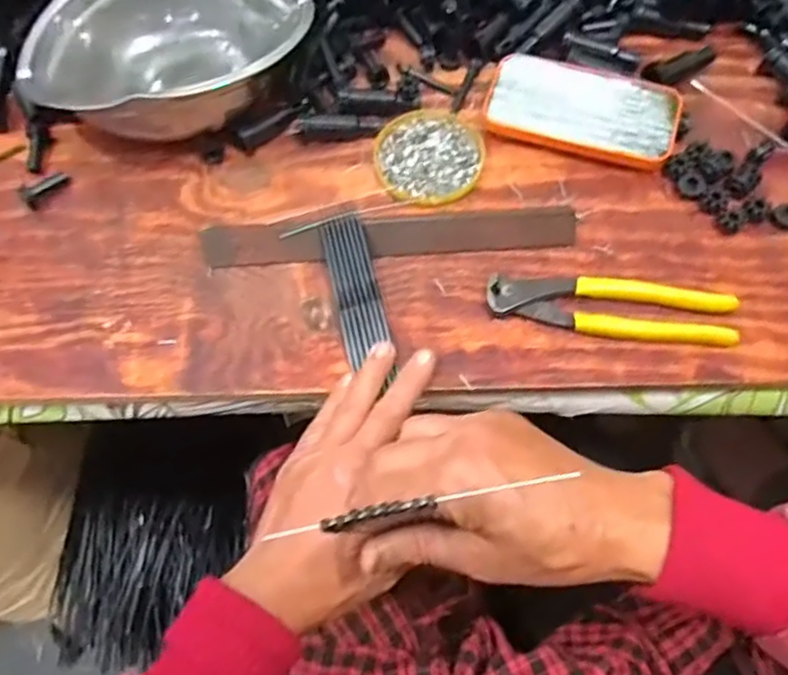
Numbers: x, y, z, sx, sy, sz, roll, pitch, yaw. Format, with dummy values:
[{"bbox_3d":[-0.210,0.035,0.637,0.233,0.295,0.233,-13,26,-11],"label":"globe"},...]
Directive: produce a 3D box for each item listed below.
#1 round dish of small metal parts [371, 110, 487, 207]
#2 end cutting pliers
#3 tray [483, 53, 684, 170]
[{"bbox_3d":[0.028,-0.141,0.507,0.084,0.005,0.084,-1,65,1],"label":"round dish of small metal parts"},{"bbox_3d":[0.147,-0.021,0.445,0.162,0.014,0.037,6,65,4],"label":"end cutting pliers"},{"bbox_3d":[0.145,-0.178,0.506,0.142,0.020,0.072,19,67,10],"label":"tray"}]

